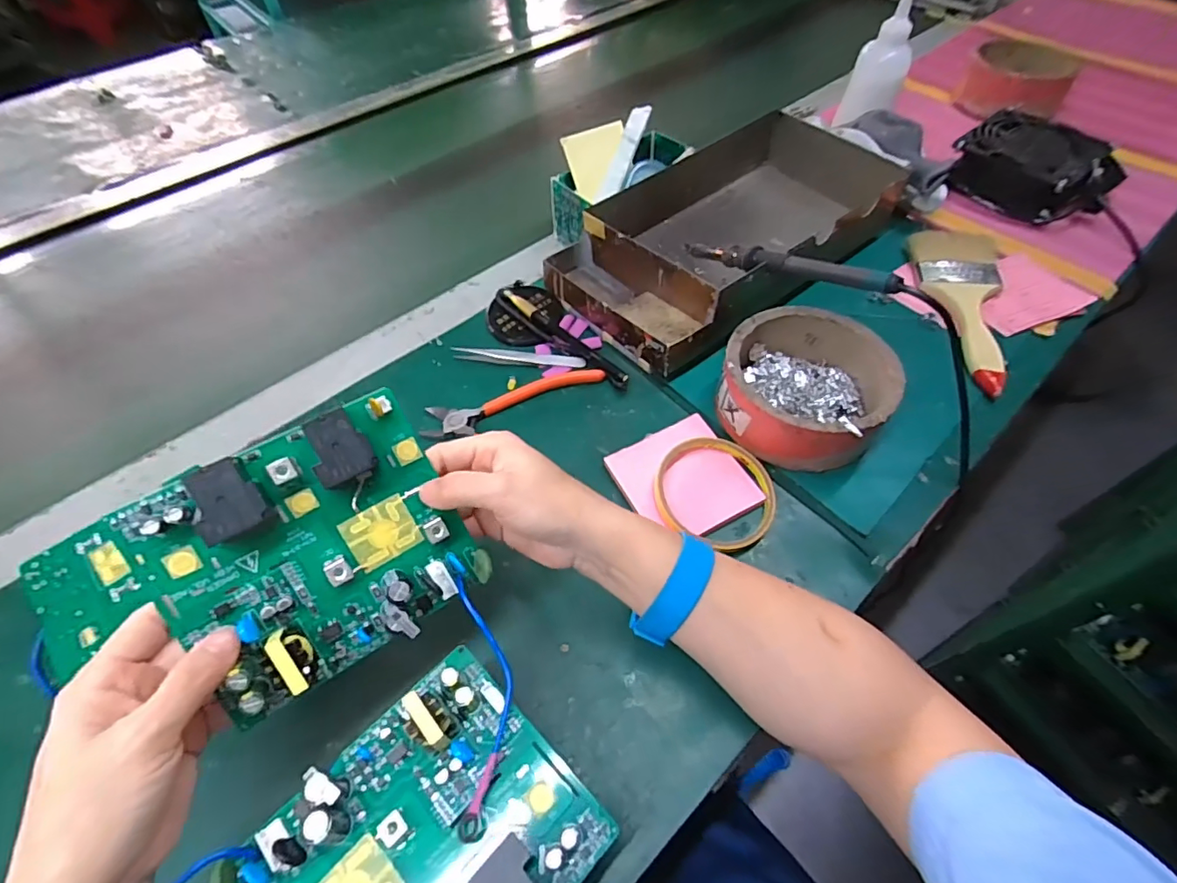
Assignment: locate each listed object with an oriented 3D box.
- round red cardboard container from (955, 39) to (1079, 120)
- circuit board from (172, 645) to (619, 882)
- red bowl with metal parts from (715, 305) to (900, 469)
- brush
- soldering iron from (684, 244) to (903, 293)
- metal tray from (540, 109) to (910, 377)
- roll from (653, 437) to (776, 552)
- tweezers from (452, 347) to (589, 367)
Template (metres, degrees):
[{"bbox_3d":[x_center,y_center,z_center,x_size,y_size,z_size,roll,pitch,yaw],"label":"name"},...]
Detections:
[{"bbox_3d":[0.521,-0.438,0.650,0.109,0.056,0.126,27,60,19],"label":"round red cardboard container"},{"bbox_3d":[-0.072,0.173,0.224,0.119,0.026,0.130,38,64,24],"label":"circuit board"},{"bbox_3d":[0.163,-0.041,0.412,0.119,0.055,0.118,-1,55,1],"label":"red bowl with metal parts"},{"bbox_3d":[0.344,-0.120,0.478,0.073,0.026,0.198,4,55,5],"label":"brush"},{"bbox_3d":[0.147,-0.142,0.433,0.023,0.018,0.208,-32,38,-19],"label":"soldering iron"},{"bbox_3d":[0.133,-0.197,0.513,0.324,0.073,0.174,-34,61,-21],"label":"metal tray"},{"bbox_3d":[0.090,0.032,0.378,0.084,0.017,0.083,-1,55,1],"label":"roll"},{"bbox_3d":[-0.061,-0.075,0.466,0.115,0.009,0.011,5,55,5],"label":"tweezers"}]

